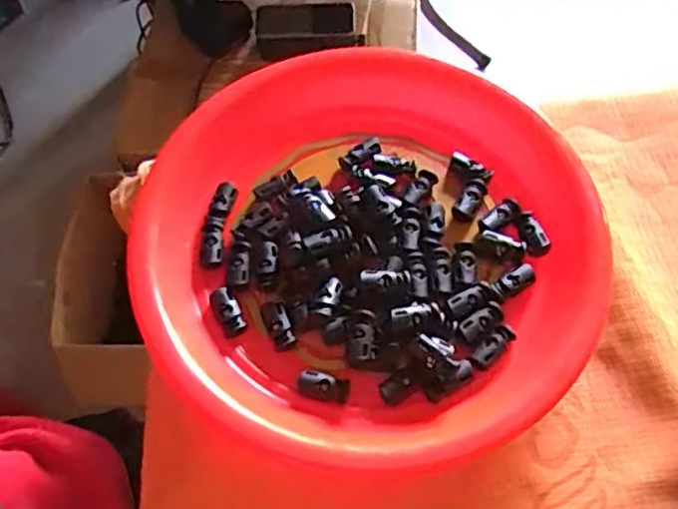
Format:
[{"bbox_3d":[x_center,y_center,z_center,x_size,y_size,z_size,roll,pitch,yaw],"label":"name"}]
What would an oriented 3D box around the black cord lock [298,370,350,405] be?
[{"bbox_3d":[-0.008,0.069,0.342,0.027,0.007,0.013,18,65,-5],"label":"black cord lock"}]

